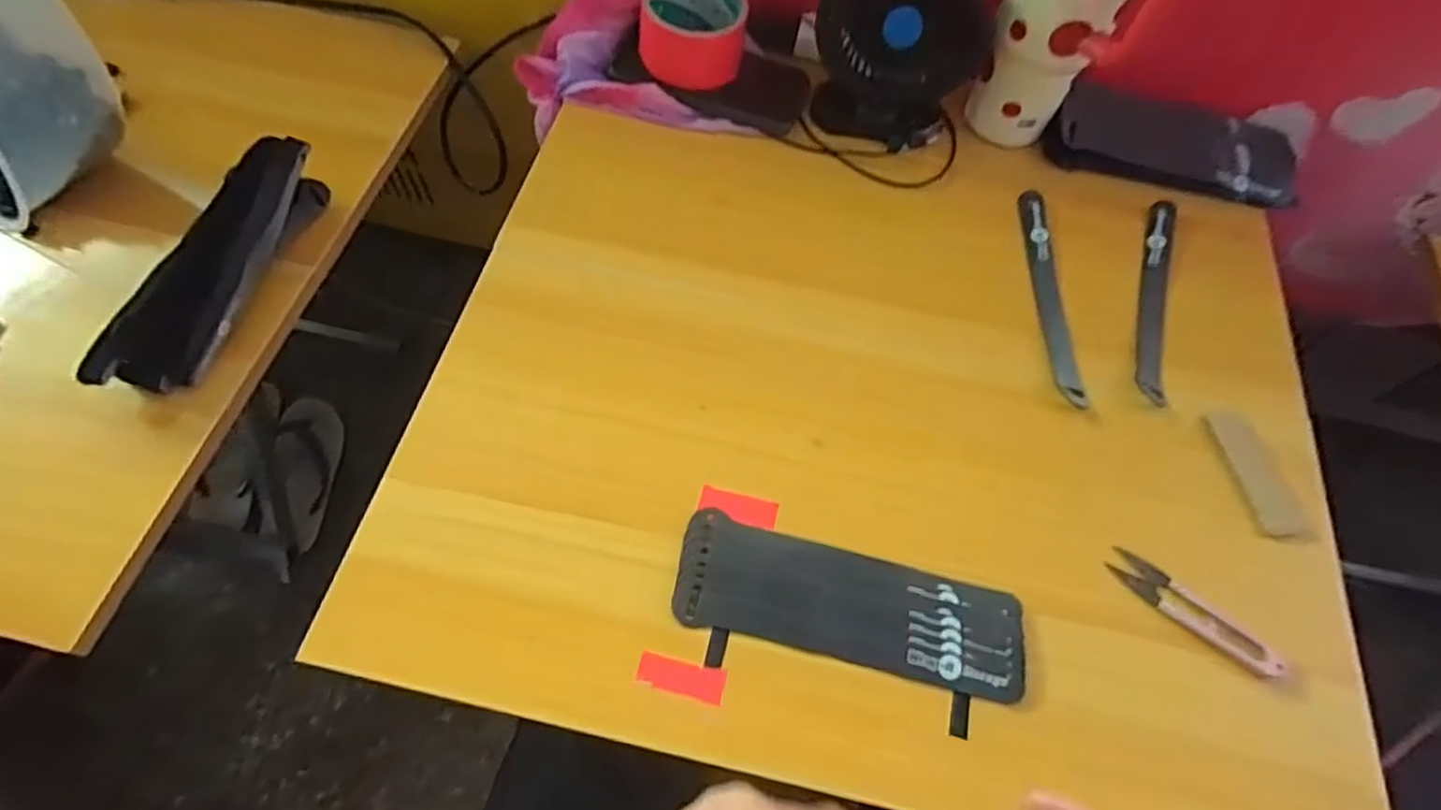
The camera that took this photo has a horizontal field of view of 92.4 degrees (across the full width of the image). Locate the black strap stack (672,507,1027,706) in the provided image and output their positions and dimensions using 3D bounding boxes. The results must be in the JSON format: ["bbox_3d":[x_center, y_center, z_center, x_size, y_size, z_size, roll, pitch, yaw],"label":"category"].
[{"bbox_3d":[0.074,0.117,0.403,0.198,0.014,0.063,15,63,4],"label":"black strap stack"}]

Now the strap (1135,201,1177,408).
[{"bbox_3d":[0.326,-0.082,0.519,0.021,0.008,0.190,19,63,6],"label":"strap"}]

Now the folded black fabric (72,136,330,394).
[{"bbox_3d":[-0.370,-0.102,0.510,0.046,0.056,0.216,15,63,4],"label":"folded black fabric"}]

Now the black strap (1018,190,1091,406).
[{"bbox_3d":[0.244,-0.084,0.516,0.022,0.008,0.191,4,63,-2],"label":"black strap"}]

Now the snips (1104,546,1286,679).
[{"bbox_3d":[0.279,0.121,0.406,0.098,0.013,0.022,36,66,14],"label":"snips"}]

